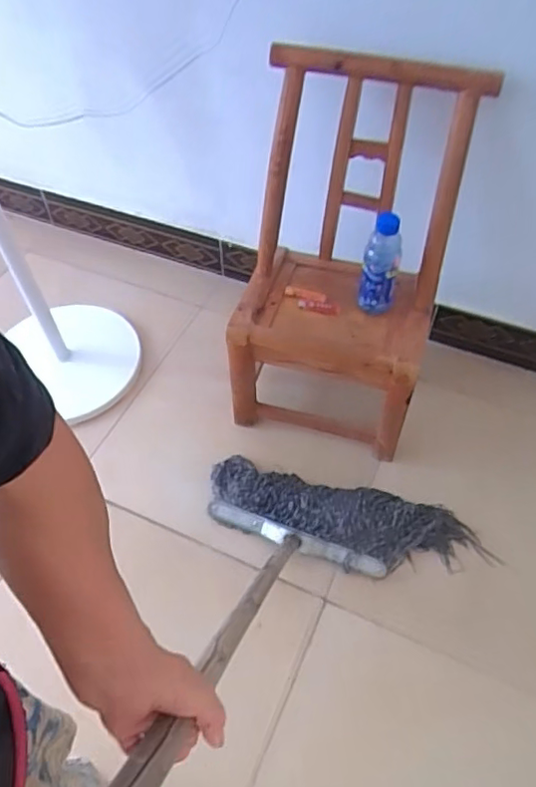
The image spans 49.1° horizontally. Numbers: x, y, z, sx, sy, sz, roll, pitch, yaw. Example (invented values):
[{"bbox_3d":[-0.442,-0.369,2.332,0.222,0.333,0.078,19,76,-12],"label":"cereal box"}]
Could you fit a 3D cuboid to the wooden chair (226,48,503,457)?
[{"bbox_3d":[0.156,-0.239,1.226,0.401,0.693,0.459,15,53,15],"label":"wooden chair"}]

